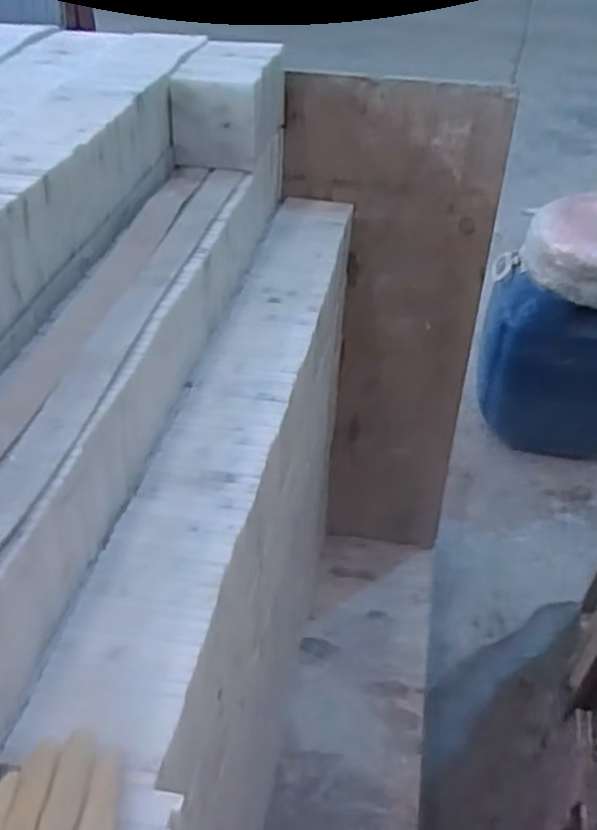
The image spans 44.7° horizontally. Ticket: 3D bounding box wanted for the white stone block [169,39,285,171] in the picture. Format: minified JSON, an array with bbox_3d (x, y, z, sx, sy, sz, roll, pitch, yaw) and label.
[{"bbox_3d":[-0.088,-0.403,0.930,0.104,0.100,0.196,8,42,8],"label":"white stone block"}]

